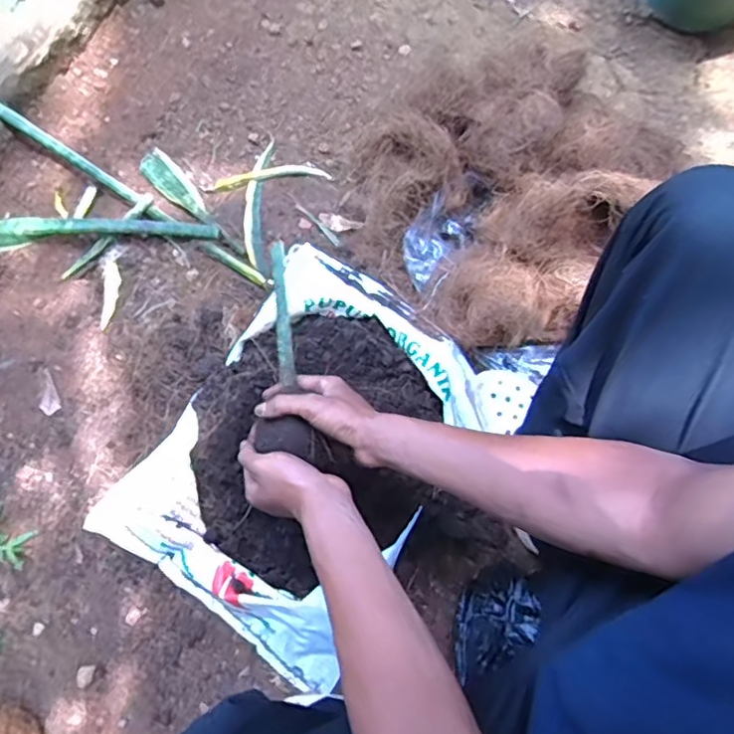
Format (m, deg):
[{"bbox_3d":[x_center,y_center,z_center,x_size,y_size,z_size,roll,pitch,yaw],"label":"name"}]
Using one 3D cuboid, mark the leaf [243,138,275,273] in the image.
[{"bbox_3d":[-0.157,-0.237,0.858,0.037,0.023,0.223,0,73,-2],"label":"leaf"}]

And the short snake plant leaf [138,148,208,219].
[{"bbox_3d":[-0.274,-0.262,0.854,0.127,0.013,0.043,42,76,10],"label":"short snake plant leaf"}]

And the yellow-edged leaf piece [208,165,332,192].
[{"bbox_3d":[-0.143,-0.273,0.862,0.175,0.017,0.025,-10,76,-3],"label":"yellow-edged leaf piece"}]

